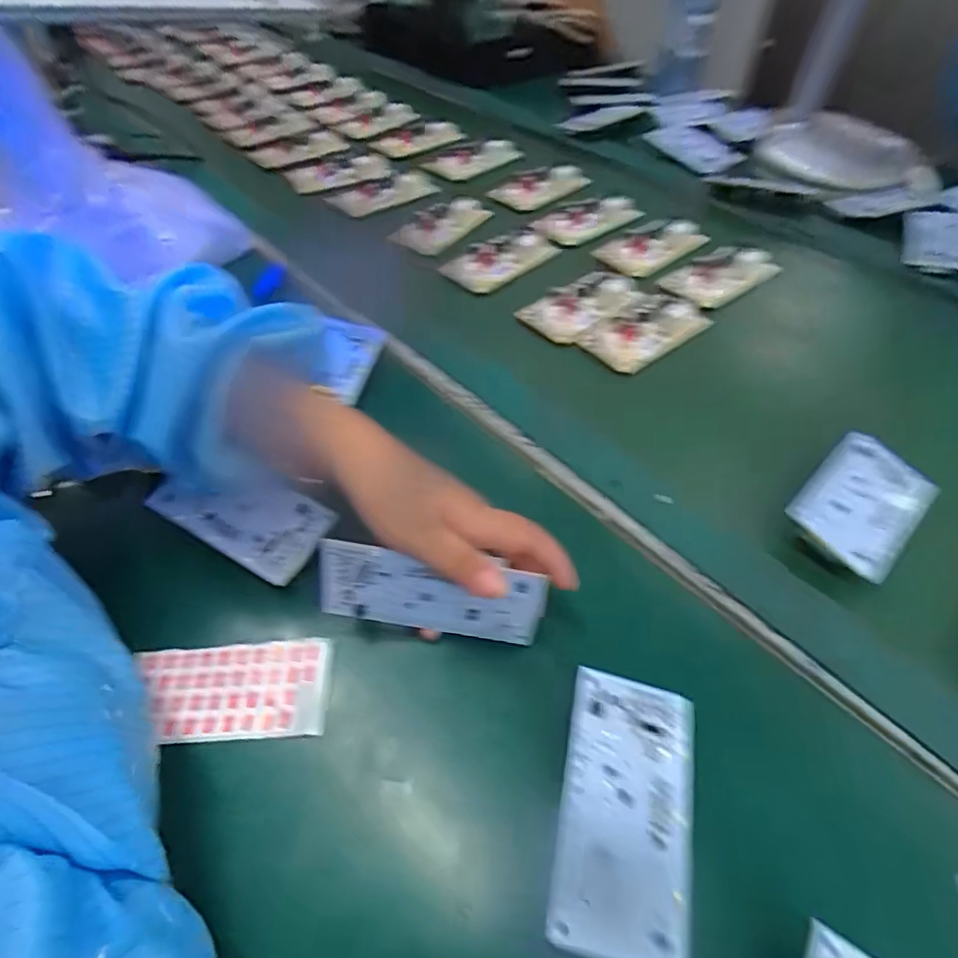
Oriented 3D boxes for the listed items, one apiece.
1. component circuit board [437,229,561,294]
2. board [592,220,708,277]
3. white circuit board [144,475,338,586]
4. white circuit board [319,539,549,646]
[{"bbox_3d":[0.024,-0.226,0.579,0.119,0.019,0.062,-32,56,-23],"label":"component circuit board"},{"bbox_3d":[0.185,-0.250,0.611,0.124,0.016,0.064,-32,56,-23],"label":"board"},{"bbox_3d":[-0.152,0.019,0.364,0.110,0.007,0.054,28,70,11],"label":"white circuit board"},{"bbox_3d":[-0.026,0.063,0.310,0.120,0.053,0.004,10,34,-1],"label":"white circuit board"}]

